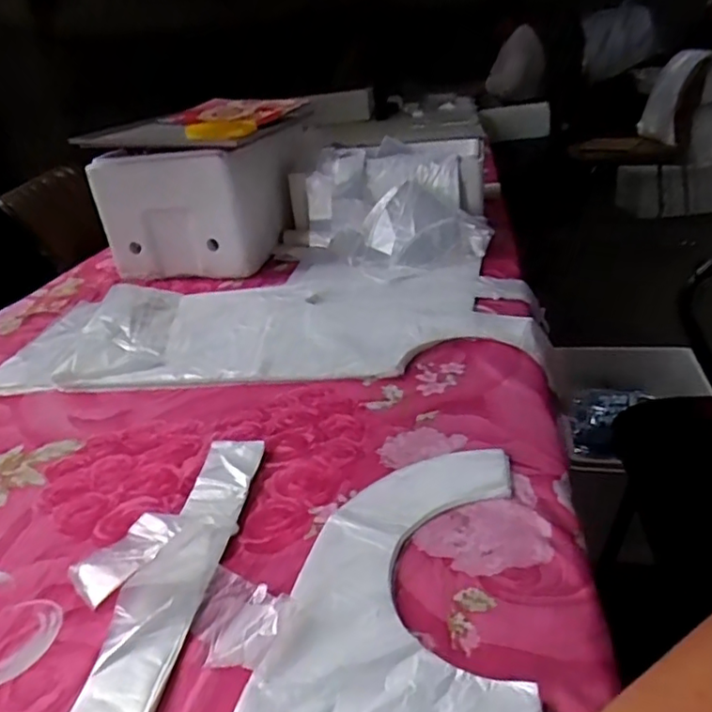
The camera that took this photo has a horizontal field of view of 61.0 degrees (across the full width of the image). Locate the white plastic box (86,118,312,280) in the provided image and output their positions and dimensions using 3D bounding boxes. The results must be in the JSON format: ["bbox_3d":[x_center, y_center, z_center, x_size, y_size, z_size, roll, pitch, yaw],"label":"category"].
[{"bbox_3d":[-0.291,-0.302,1.189,0.299,0.233,0.298,6,30,19],"label":"white plastic box"}]

